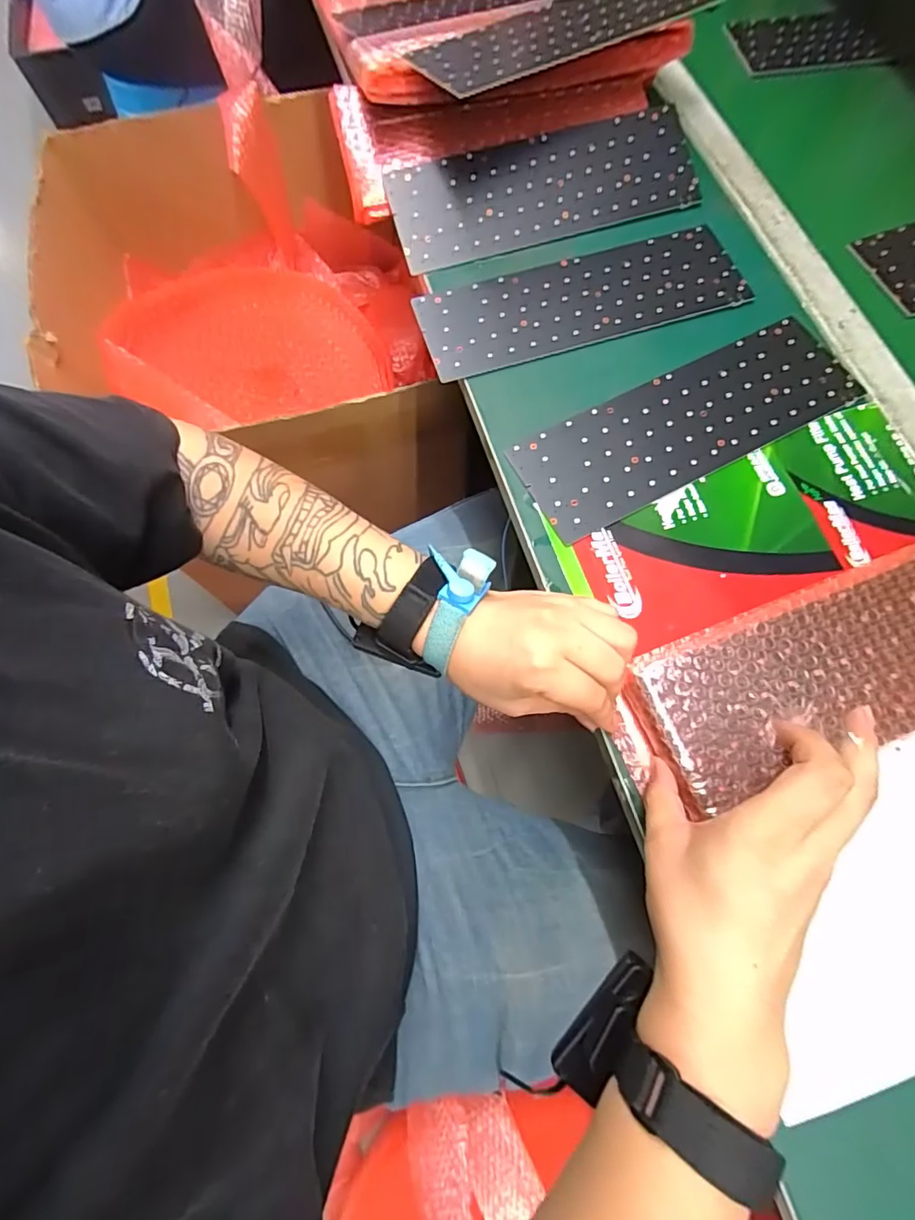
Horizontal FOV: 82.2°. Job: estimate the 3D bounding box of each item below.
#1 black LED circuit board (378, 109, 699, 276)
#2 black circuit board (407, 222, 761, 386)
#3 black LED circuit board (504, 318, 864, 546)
[{"bbox_3d":[0.080,-0.384,0.480,0.279,0.006,0.093,-16,93,-4],"label":"black LED circuit board"},{"bbox_3d":[0.107,-0.269,0.456,0.277,0.010,0.092,-16,72,-6],"label":"black circuit board"},{"bbox_3d":[0.180,-0.146,0.413,0.273,0.004,0.091,-26,74,-9],"label":"black LED circuit board"}]

